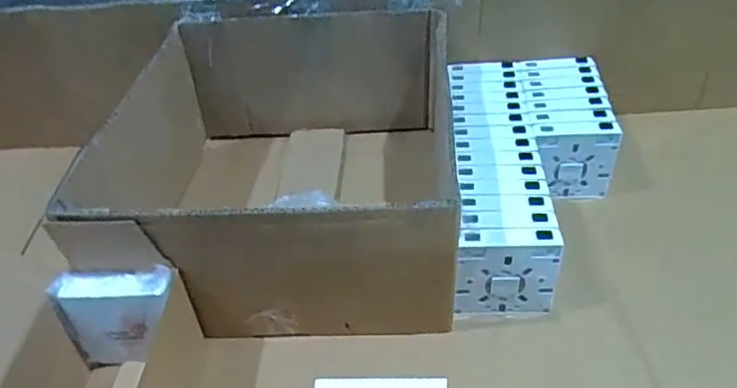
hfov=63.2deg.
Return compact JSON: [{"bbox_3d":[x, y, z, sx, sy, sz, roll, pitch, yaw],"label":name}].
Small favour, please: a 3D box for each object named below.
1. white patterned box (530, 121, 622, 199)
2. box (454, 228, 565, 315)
[{"bbox_3d":[0.212,-0.033,0.625,0.084,0.088,0.023,-5,40,0],"label":"white patterned box"},{"bbox_3d":[0.118,0.069,0.516,0.084,0.086,0.024,0,40,5],"label":"box"}]

